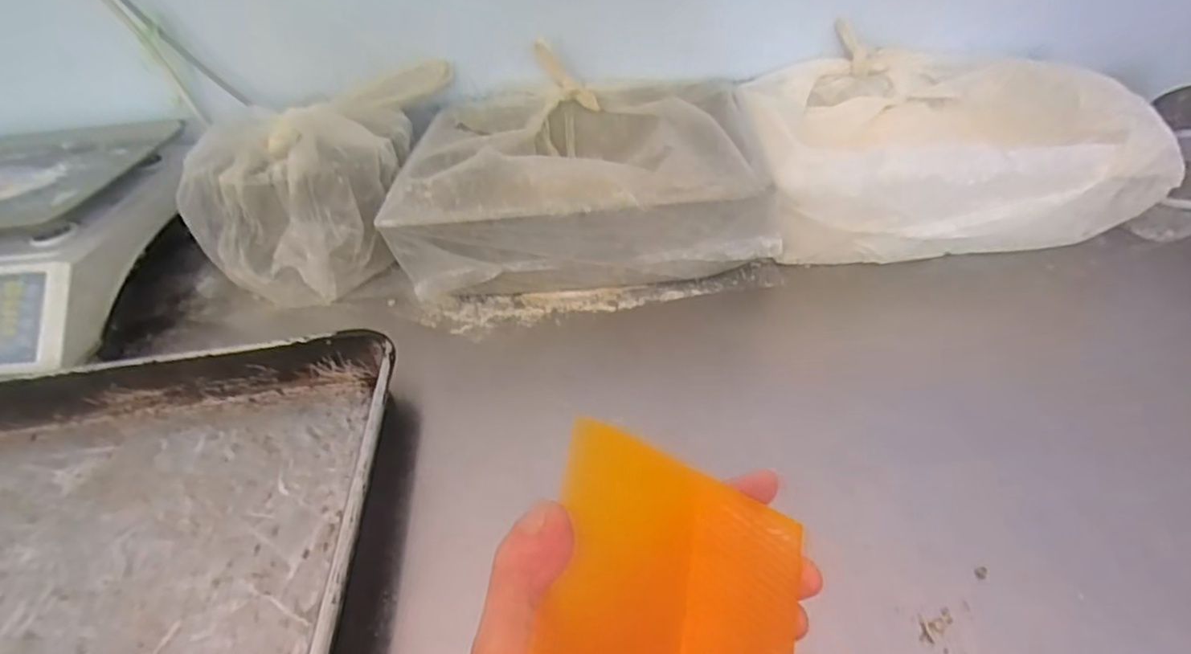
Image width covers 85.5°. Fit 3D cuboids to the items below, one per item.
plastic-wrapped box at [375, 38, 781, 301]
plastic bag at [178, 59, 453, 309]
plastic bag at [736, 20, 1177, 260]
[{"bbox_3d":[-0.010,-0.144,0.632,0.321,0.119,0.265,-3,39,5],"label":"plastic-wrapped box"},{"bbox_3d":[-0.264,-0.157,0.666,0.185,0.144,0.248,5,41,15],"label":"plastic bag"},{"bbox_3d":[0.300,-0.165,0.606,0.309,0.116,0.252,-4,39,4],"label":"plastic bag"}]

